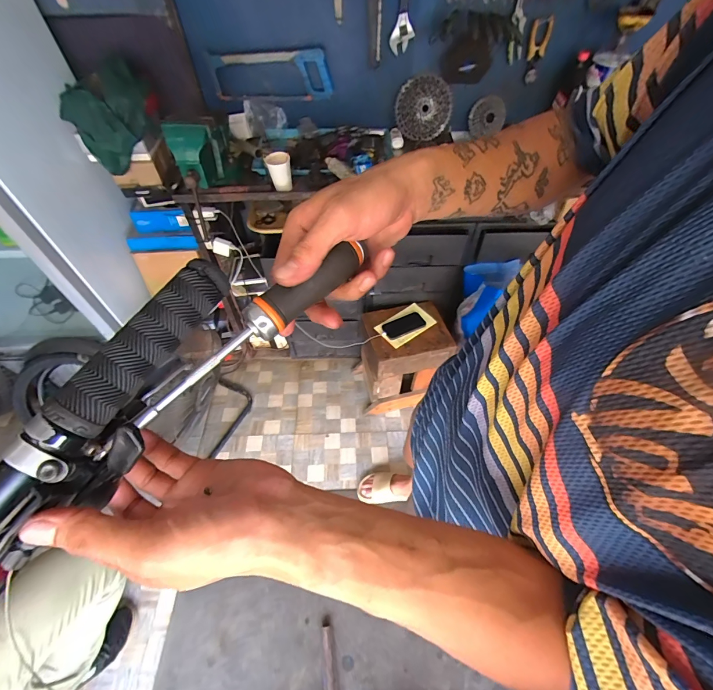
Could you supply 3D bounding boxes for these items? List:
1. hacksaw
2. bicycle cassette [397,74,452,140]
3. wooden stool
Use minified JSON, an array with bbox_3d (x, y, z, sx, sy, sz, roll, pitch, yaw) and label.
[{"bbox_3d":[-0.266,-0.852,1.097,0.374,0.133,0.045,-7,53,-6],"label":"hacksaw"},{"bbox_3d":[0.233,-0.808,1.179,0.190,0.186,0.044,-5,33,0],"label":"bicycle cassette"},{"bbox_3d":[0.189,0.072,1.496,0.343,0.423,0.262,-12,53,-9],"label":"wooden stool"}]

